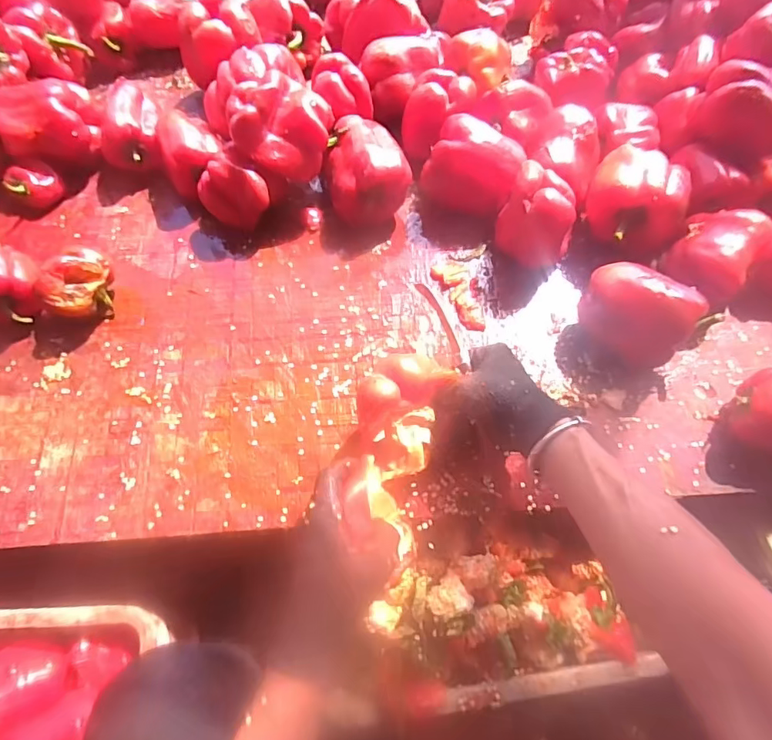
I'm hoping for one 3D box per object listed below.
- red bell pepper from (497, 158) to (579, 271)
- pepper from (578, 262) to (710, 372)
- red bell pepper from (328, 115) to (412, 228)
[{"bbox_3d":[0.163,-0.162,0.519,0.080,0.092,0.067,29,69,14],"label":"red bell pepper"},{"bbox_3d":[0.241,-0.053,0.477,0.100,0.083,0.070,35,70,16],"label":"pepper"},{"bbox_3d":[-0.024,-0.234,0.574,0.091,0.076,0.122,-8,65,-3],"label":"red bell pepper"}]

